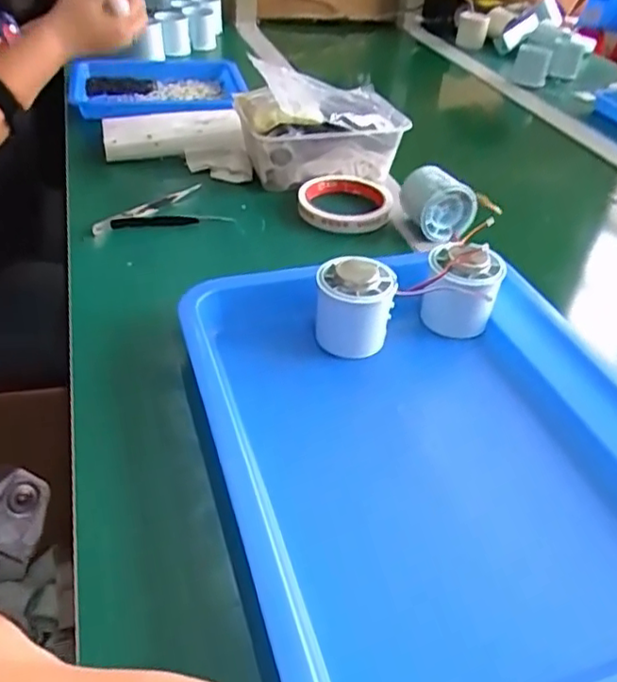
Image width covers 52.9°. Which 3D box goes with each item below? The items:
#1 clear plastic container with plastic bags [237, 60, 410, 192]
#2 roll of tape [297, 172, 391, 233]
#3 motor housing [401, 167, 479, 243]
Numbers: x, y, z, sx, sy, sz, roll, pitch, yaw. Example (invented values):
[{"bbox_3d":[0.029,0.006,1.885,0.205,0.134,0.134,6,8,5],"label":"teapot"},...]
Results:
[{"bbox_3d":[0.009,-0.230,0.651,0.162,0.089,0.128,-13,41,-23],"label":"clear plastic container with plastic bags"},{"bbox_3d":[0.035,-0.137,0.611,0.088,0.024,0.098,3,37,-3],"label":"roll of tape"},{"bbox_3d":[0.120,-0.129,0.576,0.051,0.057,0.052,-8,39,-17],"label":"motor housing"}]

